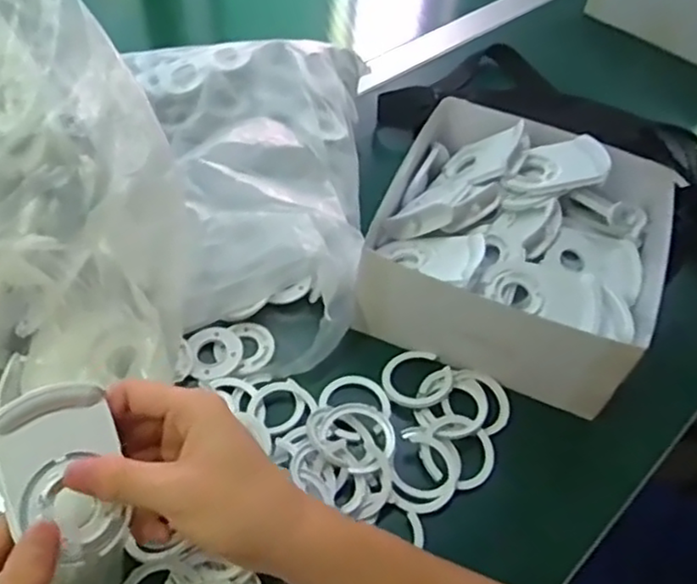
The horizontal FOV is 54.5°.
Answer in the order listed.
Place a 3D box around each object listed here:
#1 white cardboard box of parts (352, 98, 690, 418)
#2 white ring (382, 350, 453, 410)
[{"bbox_3d":[0.133,-0.038,0.538,0.204,0.089,0.200,19,52,10],"label":"white cardboard box of parts"},{"bbox_3d":[0.051,0.064,0.500,0.049,0.006,0.047,3,51,-3],"label":"white ring"}]

